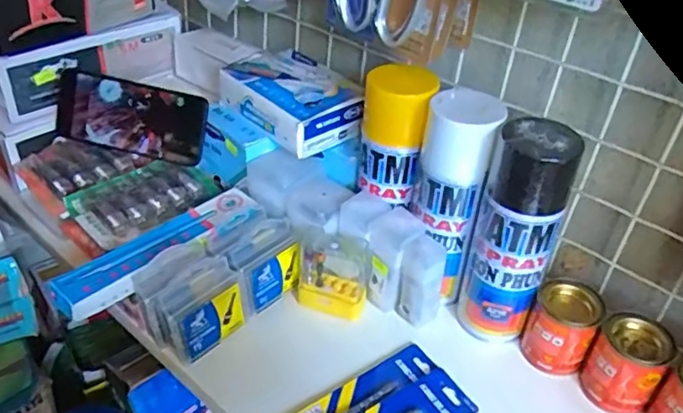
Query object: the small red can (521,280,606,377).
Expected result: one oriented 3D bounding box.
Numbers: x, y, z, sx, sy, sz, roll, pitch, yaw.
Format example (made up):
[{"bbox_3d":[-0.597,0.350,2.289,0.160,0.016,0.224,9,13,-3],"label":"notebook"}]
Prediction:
[{"bbox_3d":[0.191,0.107,0.520,0.051,0.075,0.046,21,36,21],"label":"small red can"}]

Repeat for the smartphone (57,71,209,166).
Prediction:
[{"bbox_3d":[-0.223,-0.093,0.633,0.160,0.074,0.012,12,10,2],"label":"smartphone"}]

